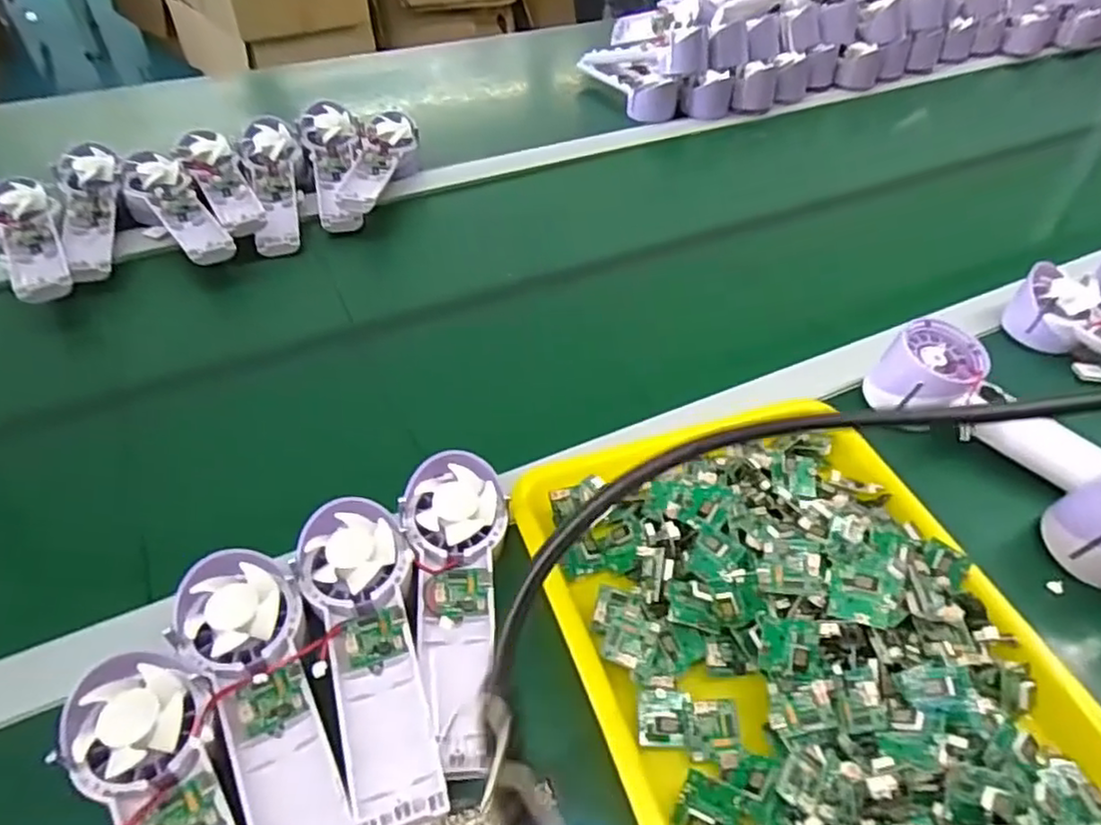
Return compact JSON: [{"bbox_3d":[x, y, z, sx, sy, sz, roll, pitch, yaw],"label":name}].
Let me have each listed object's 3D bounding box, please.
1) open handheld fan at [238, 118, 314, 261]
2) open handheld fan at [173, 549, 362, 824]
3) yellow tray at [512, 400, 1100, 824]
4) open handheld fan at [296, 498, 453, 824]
[{"bbox_3d":[-0.290,-0.243,0.723,0.069,0.034,0.181,-10,64,-11],"label":"open handheld fan"},{"bbox_3d":[-0.136,0.145,0.337,0.055,0.035,0.171,-25,52,-23],"label":"open handheld fan"},{"bbox_3d":[0.145,0.132,0.380,0.252,0.069,0.340,-14,49,-14],"label":"yellow tray"},{"bbox_3d":[-0.091,0.122,0.356,0.058,0.025,0.170,-15,49,-15],"label":"open handheld fan"}]

